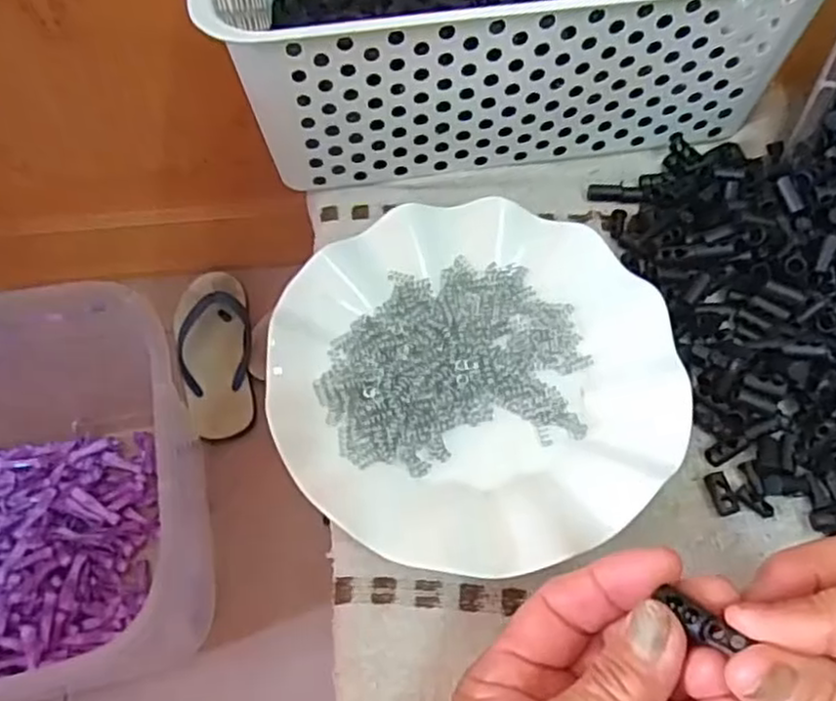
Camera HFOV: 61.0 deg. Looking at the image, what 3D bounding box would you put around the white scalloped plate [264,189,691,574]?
[{"bbox_3d":[0.027,0.009,0.330,0.175,0.021,0.180,0,64,0],"label":"white scalloped plate"}]

